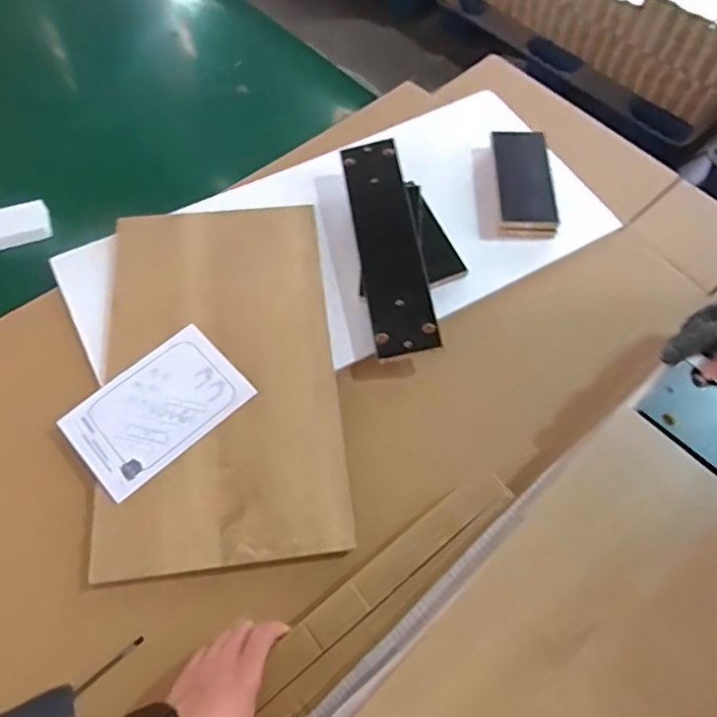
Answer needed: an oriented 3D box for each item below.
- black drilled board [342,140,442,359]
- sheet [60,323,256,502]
[{"bbox_3d":[0.041,-0.172,0.802,0.087,0.015,0.360,-15,66,14],"label":"black drilled board"},{"bbox_3d":[-0.255,0.061,0.702,0.206,0.010,0.137,-40,72,-18],"label":"sheet"}]

